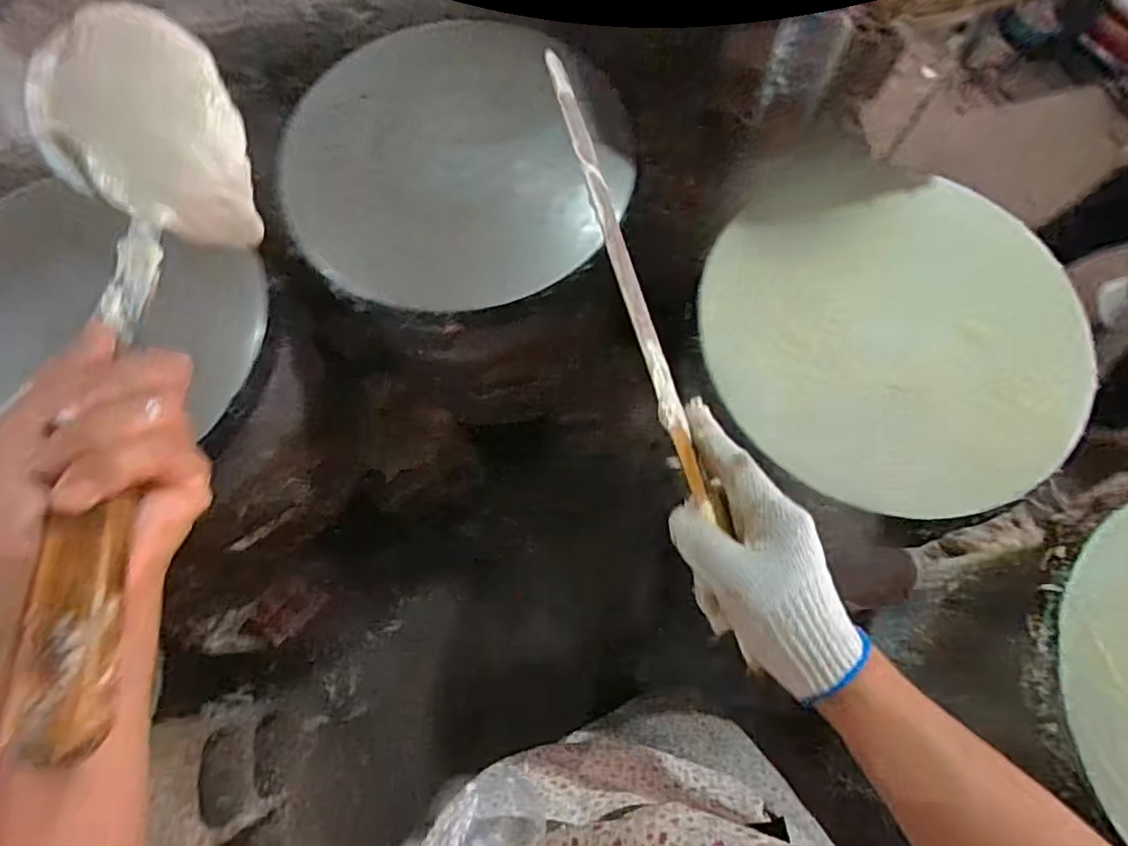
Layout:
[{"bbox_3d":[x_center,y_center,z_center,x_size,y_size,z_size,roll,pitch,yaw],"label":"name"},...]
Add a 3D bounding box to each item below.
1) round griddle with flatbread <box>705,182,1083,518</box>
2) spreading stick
[{"bbox_3d":[0.328,-0.091,0.637,0.376,0.051,0.365,0,71,1],"label":"round griddle with flatbread"},{"bbox_3d":[0.043,-0.085,0.399,0.022,0.006,0.307,-18,89,-42],"label":"spreading stick"}]

